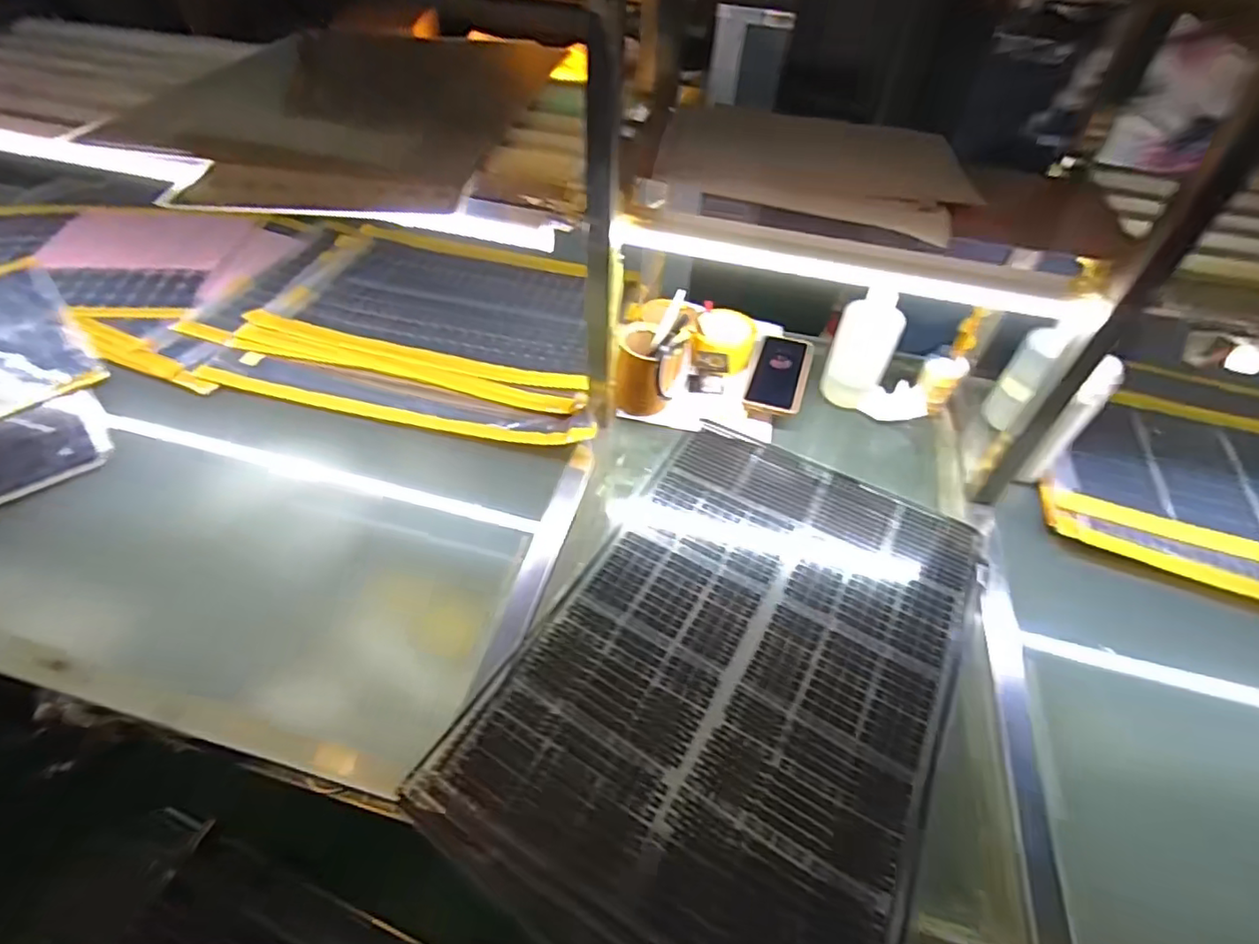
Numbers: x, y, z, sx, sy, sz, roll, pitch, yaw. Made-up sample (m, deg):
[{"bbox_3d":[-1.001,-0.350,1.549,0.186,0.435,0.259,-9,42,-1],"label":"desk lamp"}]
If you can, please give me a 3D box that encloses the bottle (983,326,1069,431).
[{"bbox_3d":[0.538,-0.127,0.818,0.046,0.162,0.054,33,54,23],"label":"bottle"}]

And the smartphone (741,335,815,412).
[{"bbox_3d":[0.220,-0.146,0.873,0.078,0.010,0.160,12,51,17],"label":"smartphone"}]

